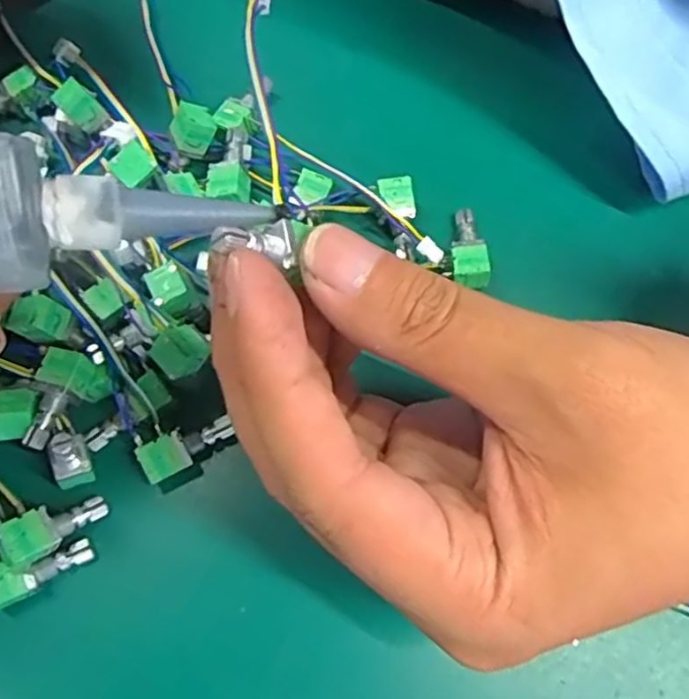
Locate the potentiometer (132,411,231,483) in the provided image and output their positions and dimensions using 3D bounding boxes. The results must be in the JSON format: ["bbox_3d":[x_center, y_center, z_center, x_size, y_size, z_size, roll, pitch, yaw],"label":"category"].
[{"bbox_3d":[-0.046,0.027,0.190,0.027,0.006,0.014,-23,73,-22],"label":"potentiometer"}]

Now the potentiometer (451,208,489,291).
[{"bbox_3d":[0.040,-0.035,0.217,0.011,0.007,0.028,0,54,-2],"label":"potentiometer"}]

